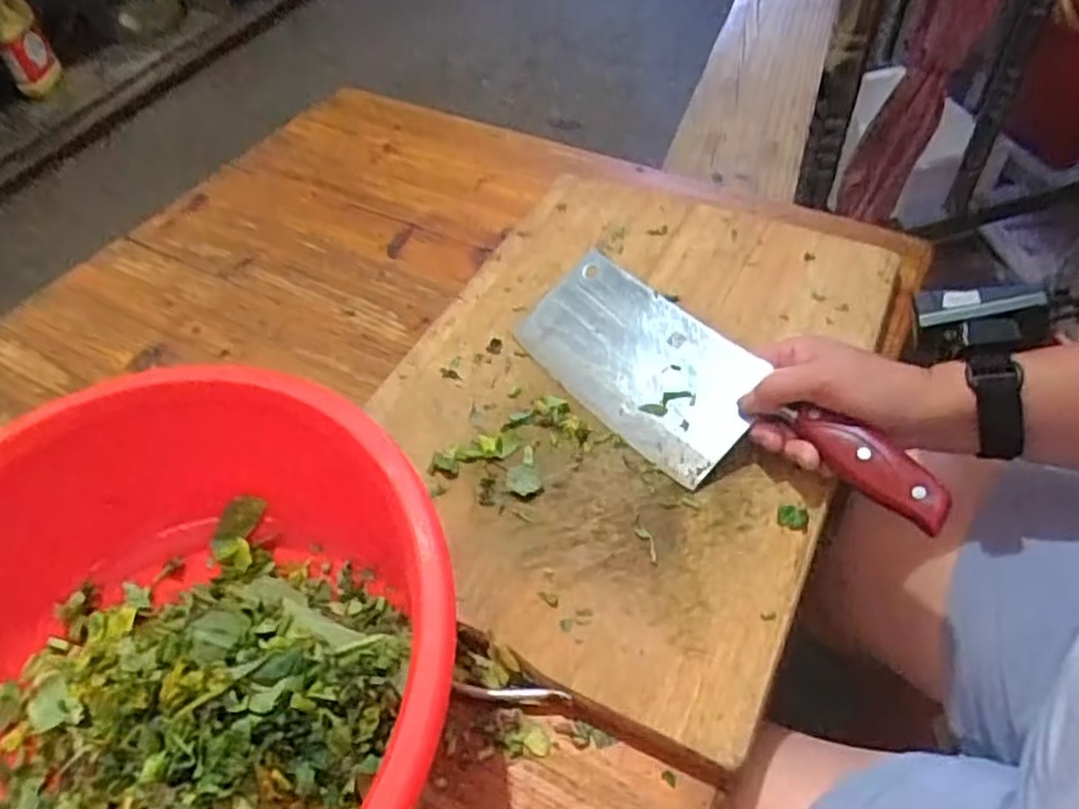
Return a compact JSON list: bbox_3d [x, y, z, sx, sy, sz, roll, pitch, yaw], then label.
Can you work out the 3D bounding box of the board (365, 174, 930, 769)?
[{"bbox_3d":[0.066,-0.025,0.542,0.305,0.028,0.438,21,54,20],"label":"board"}]

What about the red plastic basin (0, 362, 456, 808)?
[{"bbox_3d":[-0.198,0.132,0.367,0.263,0.125,0.288,-2,50,2],"label":"red plastic basin"}]

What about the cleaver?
[{"bbox_3d":[0.107,-0.005,0.485,0.293,0.023,0.102,33,83,30],"label":"cleaver"}]

